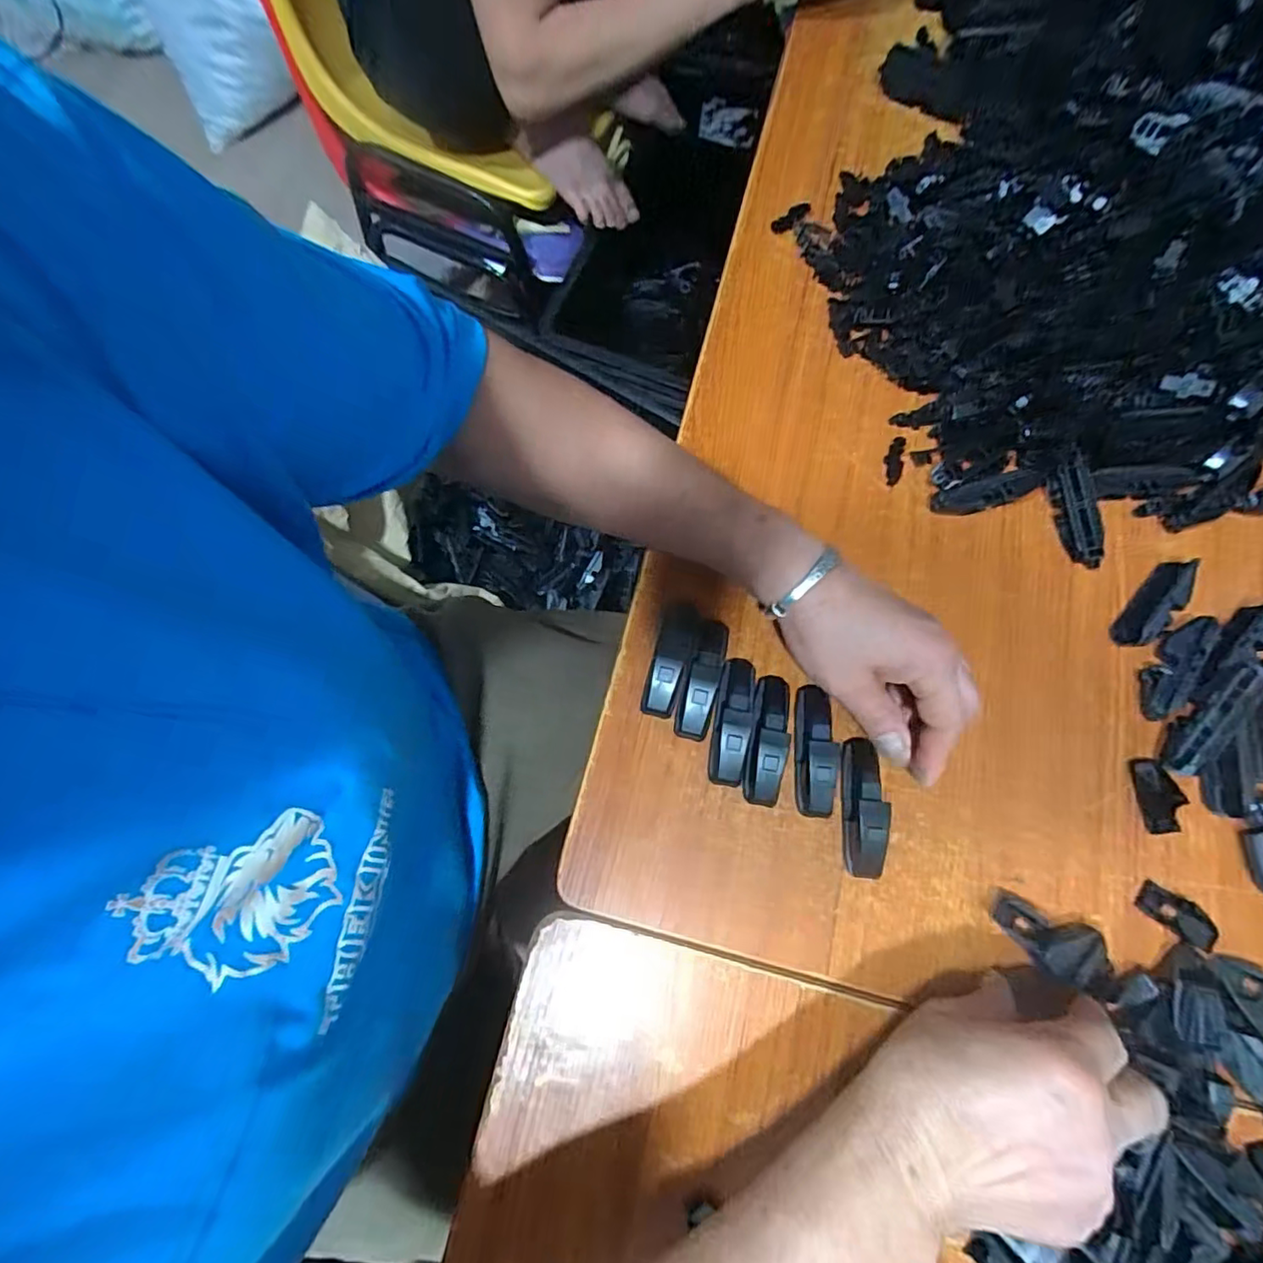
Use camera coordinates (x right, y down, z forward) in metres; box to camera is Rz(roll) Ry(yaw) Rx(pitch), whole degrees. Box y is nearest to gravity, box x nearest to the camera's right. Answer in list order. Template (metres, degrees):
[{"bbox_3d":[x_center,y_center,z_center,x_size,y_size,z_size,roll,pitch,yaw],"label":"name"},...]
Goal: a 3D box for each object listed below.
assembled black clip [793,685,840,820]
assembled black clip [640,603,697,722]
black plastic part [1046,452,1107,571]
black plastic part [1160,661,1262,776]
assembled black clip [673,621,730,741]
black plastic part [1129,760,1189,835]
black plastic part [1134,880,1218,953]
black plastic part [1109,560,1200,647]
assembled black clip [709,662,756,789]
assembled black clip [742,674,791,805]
[{"bbox_3d":[0.108,0.069,0.352,0.021,0.025,0.075,4,75,2],"label":"assembled black clip"},{"bbox_3d":[0.025,0.016,0.370,0.021,0.018,0.072,15,62,5],"label":"assembled black clip"},{"bbox_3d":[0.292,-0.077,0.394,0.021,0.012,0.072,-14,91,-3],"label":"black plastic part"},{"bbox_3d":[0.342,0.050,0.355,0.024,0.007,0.077,35,94,9],"label":"black plastic part"},{"bbox_3d":[0.043,0.028,0.365,0.020,0.020,0.074,15,75,4],"label":"assembled black clip"},{"bbox_3d":[0.311,0.097,0.353,0.023,0.005,0.042,-7,75,-2],"label":"black plastic part"},{"bbox_3d":[0.306,0.158,0.334,0.042,0.006,0.018,36,78,10],"label":"black plastic part"},{"bbox_3d":[0.333,-0.018,0.378,0.069,0.018,0.023,-44,79,-10],"label":"black plastic part"},{"bbox_3d":[0.060,0.052,0.359,0.021,0.022,0.077,11,75,4],"label":"assembled black clip"},{"bbox_3d":[0.080,0.062,0.355,0.022,0.024,0.078,12,75,4],"label":"assembled black clip"}]

